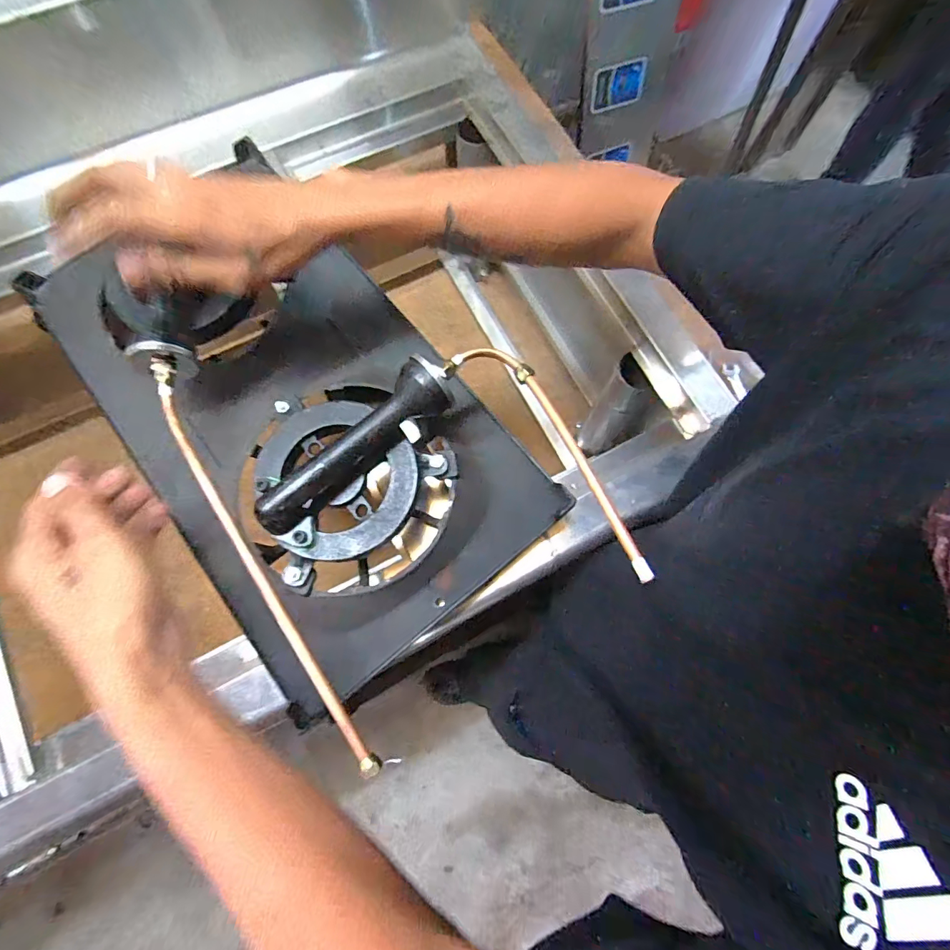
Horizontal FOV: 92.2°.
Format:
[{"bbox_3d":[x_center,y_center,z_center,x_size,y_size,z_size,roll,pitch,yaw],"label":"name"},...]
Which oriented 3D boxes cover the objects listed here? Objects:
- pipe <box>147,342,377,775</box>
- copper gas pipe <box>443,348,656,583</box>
[{"bbox_3d":[-0.169,0.061,0.344,0.027,0.027,0.352,-30,77,-8],"label":"pipe"},{"bbox_3d":[0.061,-0.023,0.334,0.049,0.028,0.215,-39,79,-10],"label":"copper gas pipe"}]

